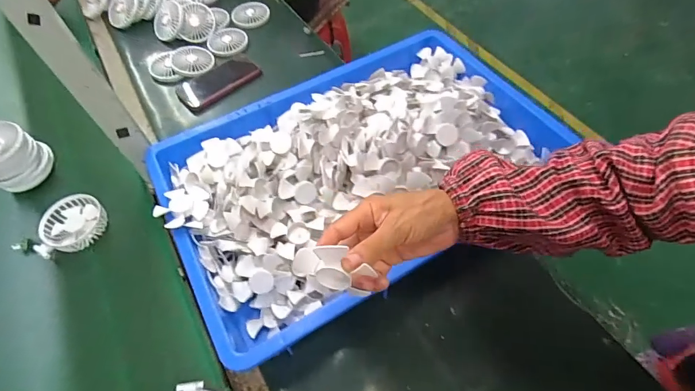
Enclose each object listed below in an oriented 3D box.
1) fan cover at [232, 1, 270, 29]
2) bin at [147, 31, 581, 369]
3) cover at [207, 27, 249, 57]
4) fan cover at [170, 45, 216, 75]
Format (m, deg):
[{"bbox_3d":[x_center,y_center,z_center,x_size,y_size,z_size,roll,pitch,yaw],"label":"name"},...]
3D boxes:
[{"bbox_3d":[-0.233,-0.437,0.947,0.090,0.016,0.089,-12,58,-8],"label":"fan cover"},{"bbox_3d":[0.024,-0.056,0.600,0.576,0.122,0.376,-27,61,-17],"label":"bin"},{"bbox_3d":[-0.274,-0.352,0.895,0.088,0.012,0.104,-10,58,-7],"label":"cover"},{"bbox_3d":[-0.335,-0.299,0.847,0.083,0.012,0.094,-8,58,-6],"label":"fan cover"}]

